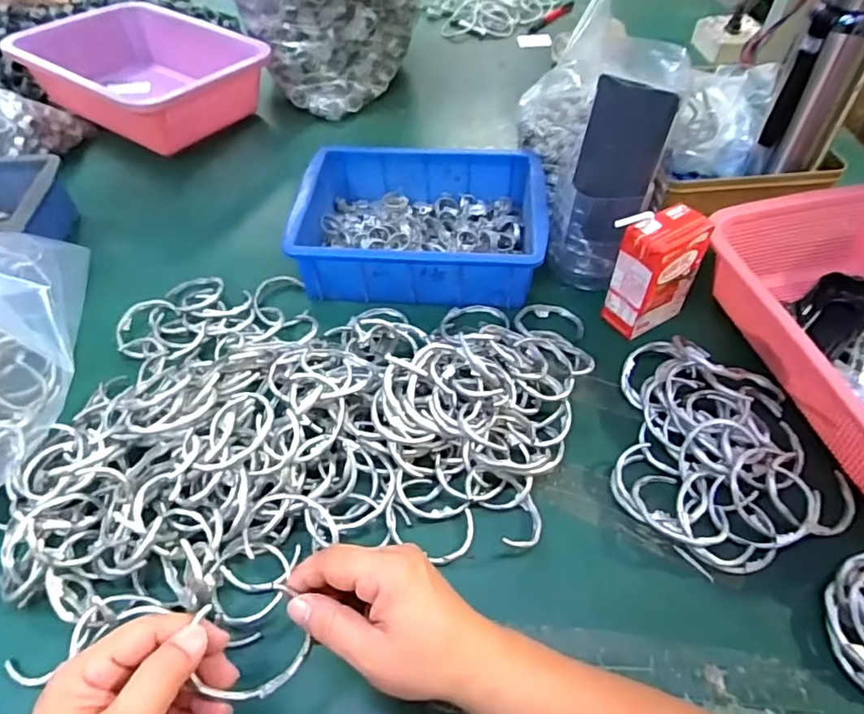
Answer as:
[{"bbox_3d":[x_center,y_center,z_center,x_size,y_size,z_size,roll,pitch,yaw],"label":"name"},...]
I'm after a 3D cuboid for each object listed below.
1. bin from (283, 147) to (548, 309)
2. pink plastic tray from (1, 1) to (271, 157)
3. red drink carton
[{"bbox_3d":[-0.011,-0.140,0.587,0.240,0.072,0.173,4,52,4],"label":"bin"},{"bbox_3d":[-0.395,-0.387,0.781,0.315,0.086,0.228,32,59,23],"label":"pink plastic tray"},{"bbox_3d":[0.198,-0.075,0.504,0.072,0.114,0.047,-24,56,-18],"label":"red drink carton"}]

